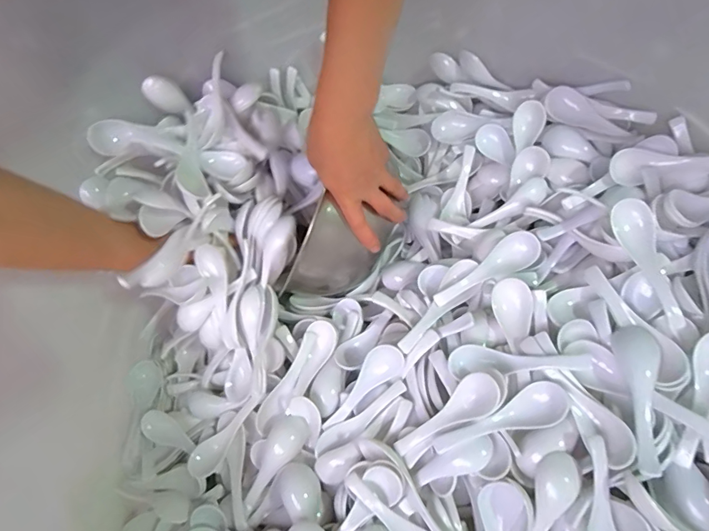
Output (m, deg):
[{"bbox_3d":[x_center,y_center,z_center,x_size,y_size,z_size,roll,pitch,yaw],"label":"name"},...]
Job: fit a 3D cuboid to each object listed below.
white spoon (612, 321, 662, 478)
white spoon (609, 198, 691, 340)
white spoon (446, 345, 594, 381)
[{"bbox_3d":[0.239,0.108,0.368,0.029,0.020,0.119,5,68,5],"label":"white spoon"},{"bbox_3d":[0.271,0.001,0.400,0.033,0.037,0.124,-20,68,-6],"label":"white spoon"},{"bbox_3d":[0.144,0.085,0.397,0.119,0.024,0.031,-3,66,21],"label":"white spoon"}]

